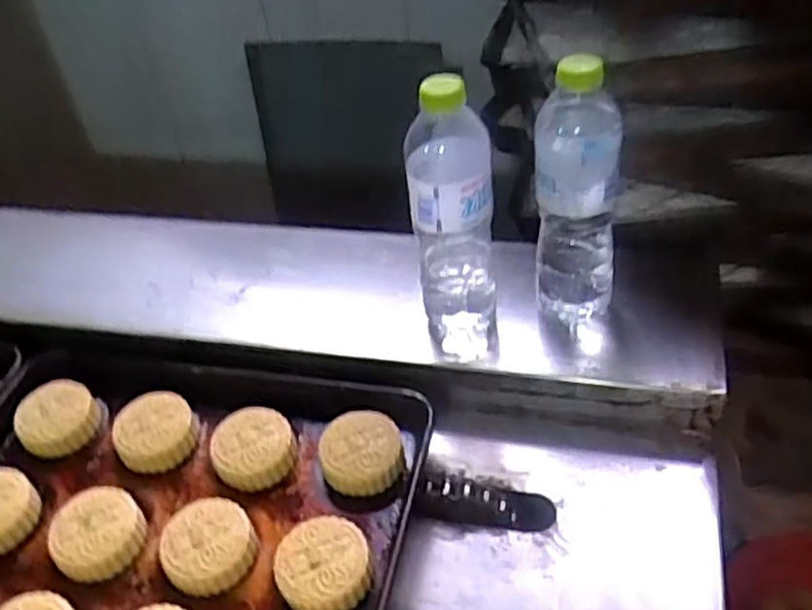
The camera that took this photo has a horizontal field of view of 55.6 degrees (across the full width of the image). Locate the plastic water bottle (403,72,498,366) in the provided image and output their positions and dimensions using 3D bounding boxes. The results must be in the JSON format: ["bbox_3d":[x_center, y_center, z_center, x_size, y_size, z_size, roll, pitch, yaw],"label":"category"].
[{"bbox_3d":[0.038,-0.059,0.607,0.063,0.237,0.055,-7,38,6],"label":"plastic water bottle"}]

